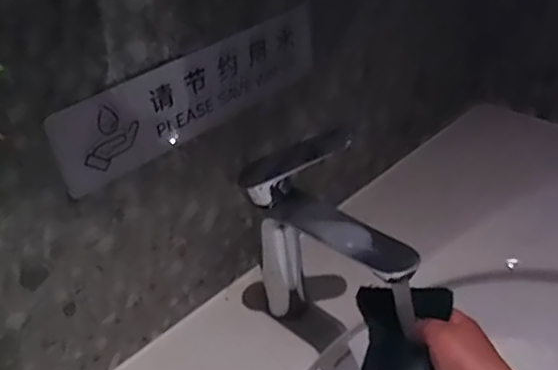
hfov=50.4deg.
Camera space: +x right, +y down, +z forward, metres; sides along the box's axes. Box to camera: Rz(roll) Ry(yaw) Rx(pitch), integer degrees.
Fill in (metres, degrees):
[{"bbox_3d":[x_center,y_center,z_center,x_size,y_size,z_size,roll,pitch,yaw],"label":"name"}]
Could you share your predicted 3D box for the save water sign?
[{"bbox_3d":[-0.074,-0.087,0.569,0.298,0.084,0.007,-33,43,-31],"label":"save water sign"}]

